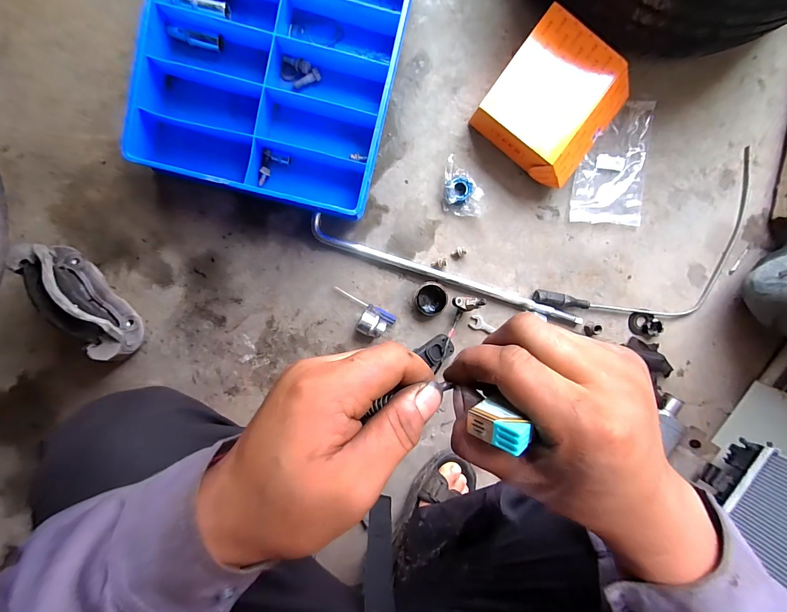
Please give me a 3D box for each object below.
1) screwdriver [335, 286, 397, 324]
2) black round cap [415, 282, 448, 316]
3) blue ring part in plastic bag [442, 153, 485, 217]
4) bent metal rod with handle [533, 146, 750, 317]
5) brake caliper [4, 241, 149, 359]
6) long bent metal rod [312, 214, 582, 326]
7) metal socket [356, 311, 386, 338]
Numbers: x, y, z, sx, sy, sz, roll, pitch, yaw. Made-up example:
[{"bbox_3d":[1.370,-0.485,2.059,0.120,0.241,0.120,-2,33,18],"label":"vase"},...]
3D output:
[{"bbox_3d":[-0.047,-0.003,0.577,0.117,0.022,0.016,31,95,-7],"label":"screwdriver"},{"bbox_3d":[0.066,-0.012,0.580,0.054,0.011,0.058,0,97,-3],"label":"black round cap"},{"bbox_3d":[0.116,-0.197,0.557,0.066,0.028,0.088,4,97,-4],"label":"blue ring part in plastic bag"},{"bbox_3d":[0.480,-0.063,0.594,0.444,0.017,0.196,-34,98,2],"label":"bent metal rod with handle"},{"bbox_3d":[-0.477,-0.005,0.516,0.064,0.090,0.198,-34,98,2],"label":"brake caliper"},{"bbox_3d":[0.096,-0.048,0.580,0.494,0.014,0.039,21,96,-6],"label":"long bent metal rod"},{"bbox_3d":[-0.037,0.033,0.572,0.045,0.038,0.038,29,95,-6],"label":"metal socket"}]

